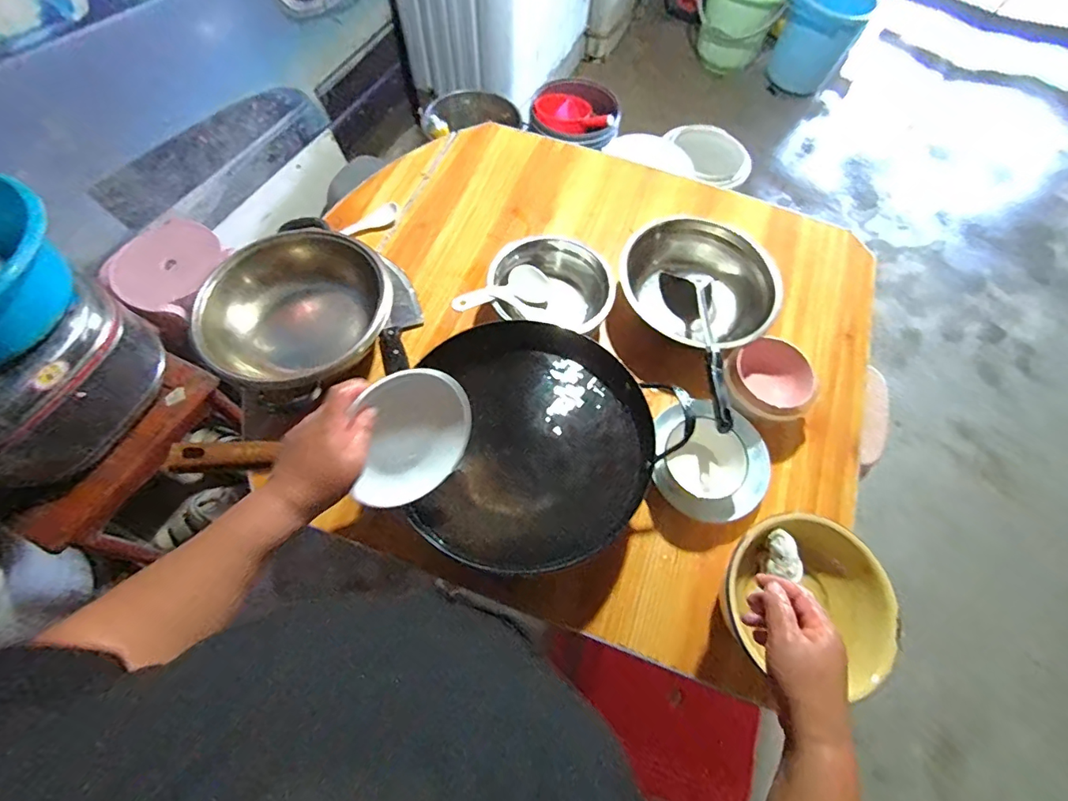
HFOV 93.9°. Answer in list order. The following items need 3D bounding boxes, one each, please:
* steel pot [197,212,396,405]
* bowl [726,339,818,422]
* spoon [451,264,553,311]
[{"bbox_3d":[-0.354,-0.127,0.754,0.273,0.106,0.250,-36,72,-18],"label":"steel pot"},{"bbox_3d":[0.360,-0.021,0.781,0.123,0.085,0.124,1,65,-3],"label":"bowl"},{"bbox_3d":[-0.045,-0.167,0.774,0.062,0.031,0.184,46,45,16],"label":"spoon"}]

